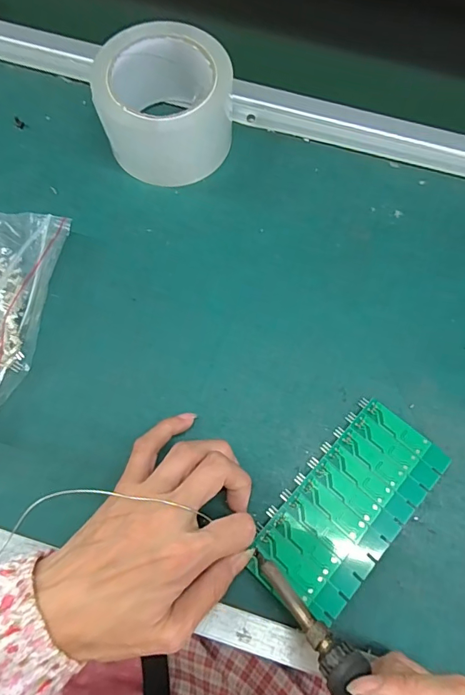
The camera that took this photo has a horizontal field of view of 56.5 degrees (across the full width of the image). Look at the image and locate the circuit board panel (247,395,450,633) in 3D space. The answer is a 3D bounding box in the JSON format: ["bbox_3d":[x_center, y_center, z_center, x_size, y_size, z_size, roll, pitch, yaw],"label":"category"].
[{"bbox_3d":[0.075,0.102,0.277,0.061,0.008,0.136,42,75,12],"label":"circuit board panel"}]

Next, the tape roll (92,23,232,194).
[{"bbox_3d":[-0.053,-0.192,0.346,0.103,0.066,0.096,8,71,2],"label":"tape roll"}]

